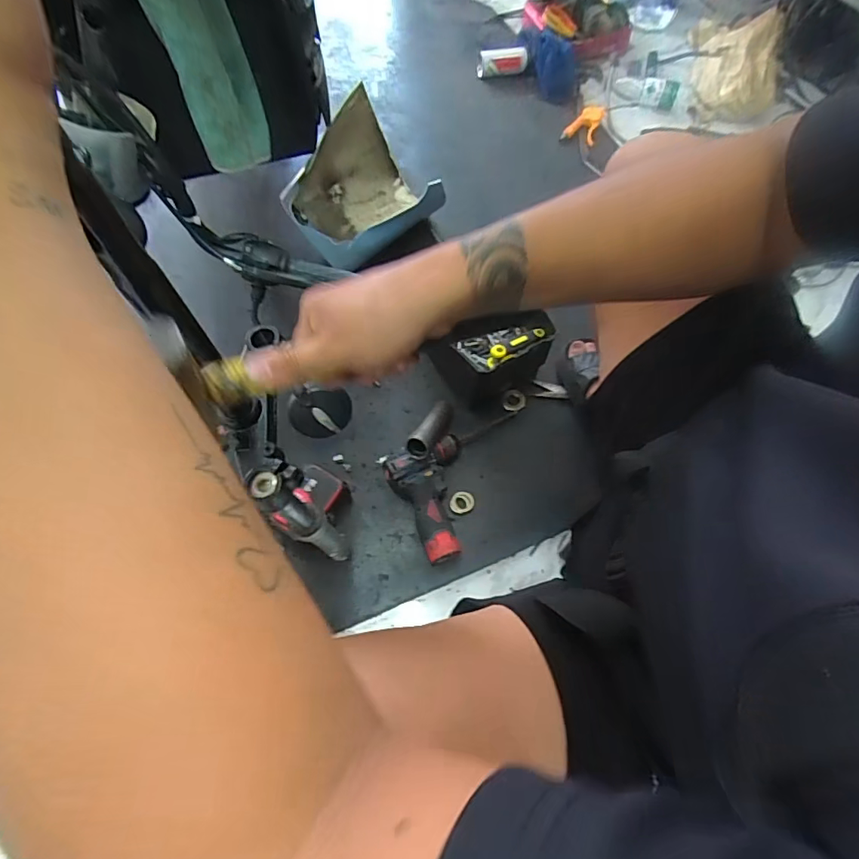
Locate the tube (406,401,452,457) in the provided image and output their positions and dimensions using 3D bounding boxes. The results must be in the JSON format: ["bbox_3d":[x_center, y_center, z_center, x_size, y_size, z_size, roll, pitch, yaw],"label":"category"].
[{"bbox_3d":[0.003,-0.003,0.836,0.035,0.038,0.126,27,42,12],"label":"tube"}]

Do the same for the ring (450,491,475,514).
[{"bbox_3d":[0.055,0.124,0.840,0.039,0.019,0.036,0,64,0],"label":"ring"}]

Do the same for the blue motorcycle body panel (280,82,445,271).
[{"bbox_3d":[-0.143,-0.479,1.018,0.295,0.214,0.249,-20,66,-9],"label":"blue motorcycle body panel"}]

